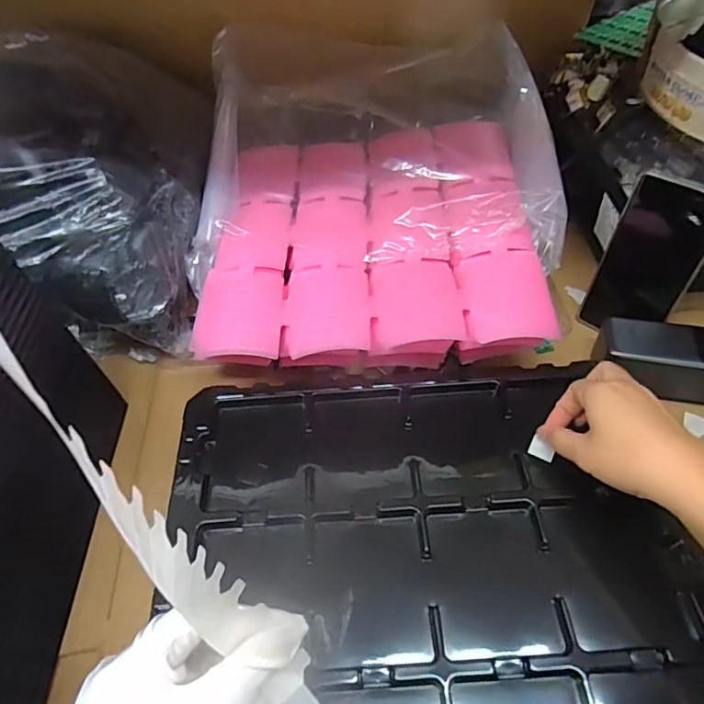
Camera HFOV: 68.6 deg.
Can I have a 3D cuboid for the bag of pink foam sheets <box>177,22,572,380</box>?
[{"bbox_3d":[0.025,-0.192,0.542,0.345,0.150,0.430,-1,53,4],"label":"bag of pink foam sheets"}]

